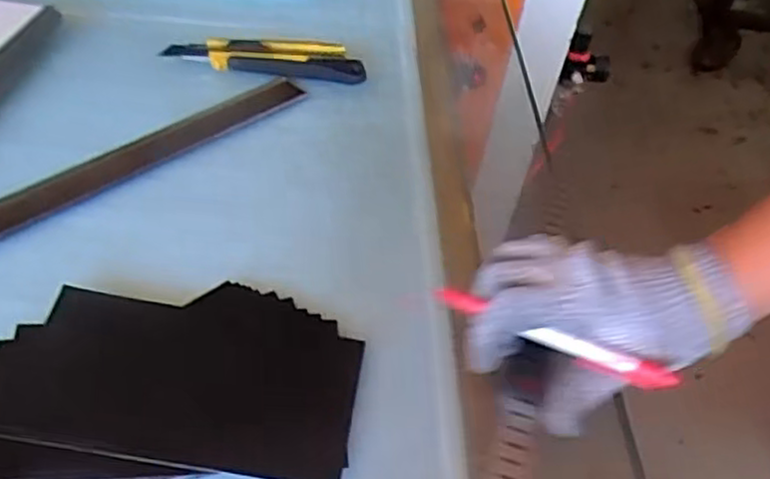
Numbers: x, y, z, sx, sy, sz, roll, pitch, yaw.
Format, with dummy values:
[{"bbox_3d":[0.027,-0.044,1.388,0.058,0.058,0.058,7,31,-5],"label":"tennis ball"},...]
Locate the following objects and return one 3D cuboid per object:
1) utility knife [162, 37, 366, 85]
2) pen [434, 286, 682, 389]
[{"bbox_3d":[-0.098,-0.152,0.608,0.163,0.021,0.035,7,47,1],"label":"utility knife"},{"bbox_3d":[0.091,0.053,0.403,0.137,0.012,0.014,20,48,20],"label":"pen"}]

